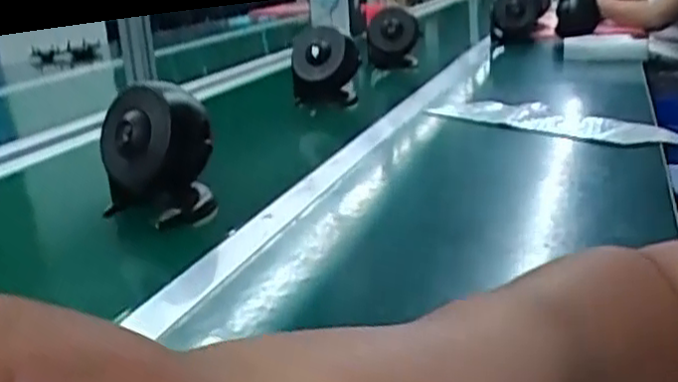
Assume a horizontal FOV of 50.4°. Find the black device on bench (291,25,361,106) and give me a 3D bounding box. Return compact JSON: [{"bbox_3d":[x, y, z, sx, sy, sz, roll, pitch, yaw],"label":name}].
[{"bbox_3d":[-0.021,-0.218,1.251,0.114,0.130,0.087,-9,20,-16],"label":"black device on bench"}]

